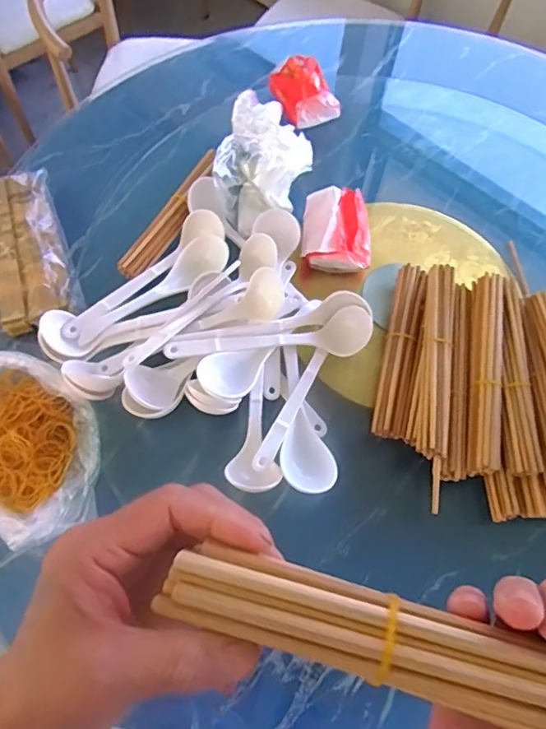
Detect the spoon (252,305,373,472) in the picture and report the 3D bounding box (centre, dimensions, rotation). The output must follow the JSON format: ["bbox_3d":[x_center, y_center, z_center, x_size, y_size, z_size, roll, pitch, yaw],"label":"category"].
[{"bbox_3d":[0.056,0.027,0.704,0.073,0.044,0.262,27,66,9],"label":"spoon"}]

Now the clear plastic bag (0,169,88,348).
[{"bbox_3d":[-0.411,-0.168,0.821,0.180,0.042,0.305,-15,67,-10],"label":"clear plastic bag"}]

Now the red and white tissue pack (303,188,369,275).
[{"bbox_3d":[0.101,-0.212,0.817,0.110,0.058,0.121,3,65,-2],"label":"red and white tissue pack"}]

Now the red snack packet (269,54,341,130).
[{"bbox_3d":[0.051,-0.492,0.939,0.091,0.061,0.123,-27,69,-15],"label":"red snack packet"}]

